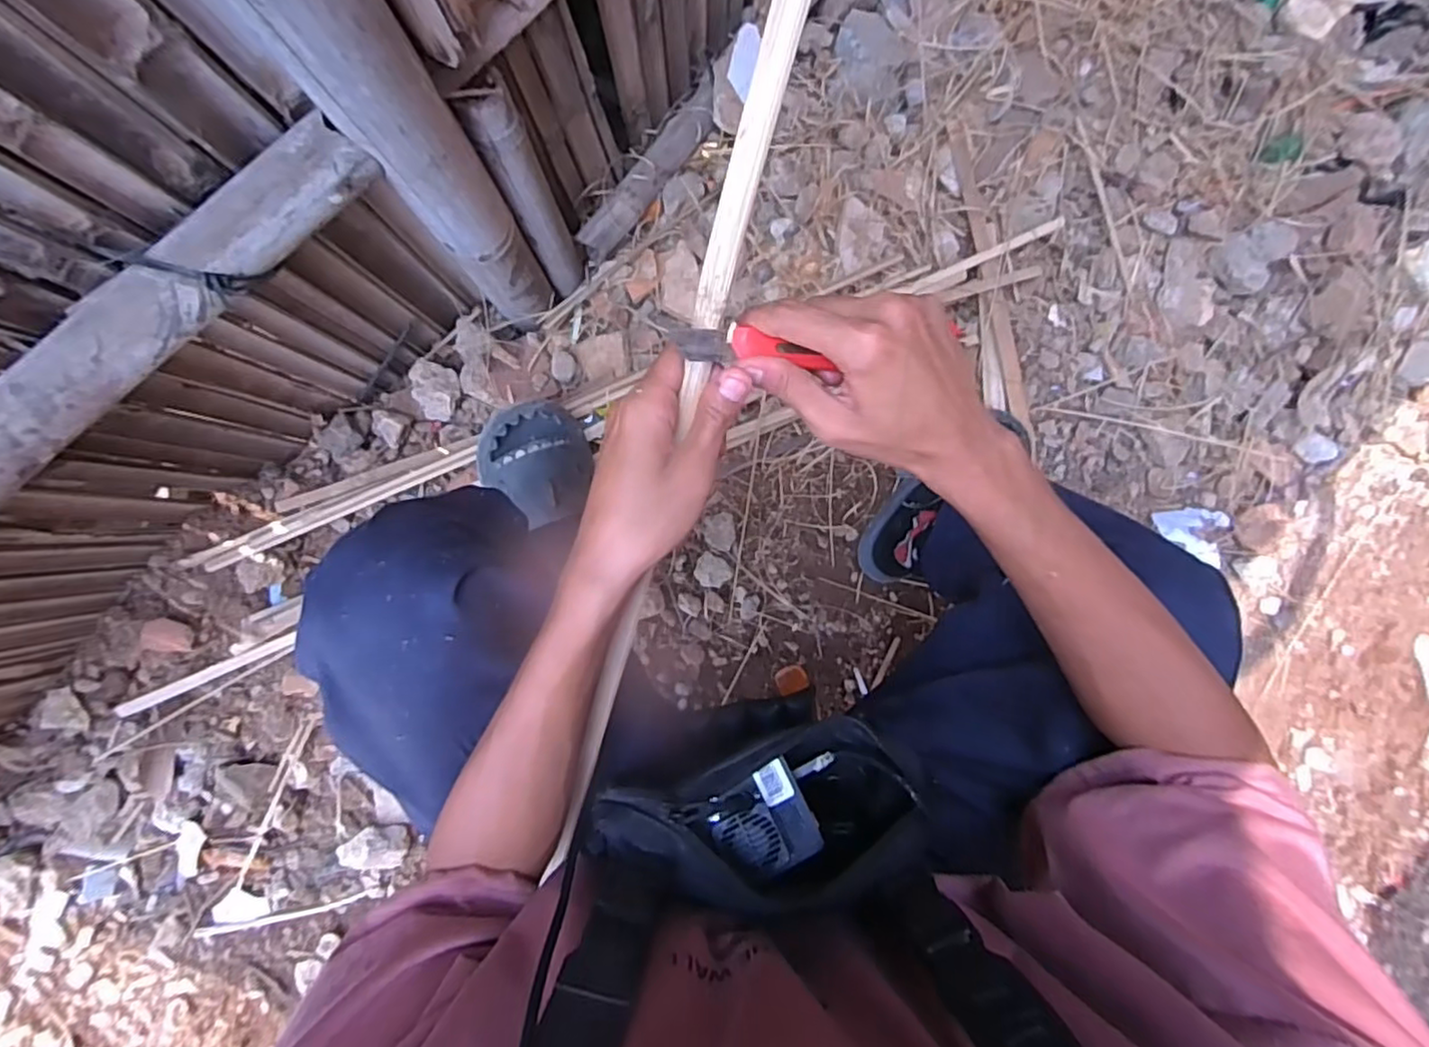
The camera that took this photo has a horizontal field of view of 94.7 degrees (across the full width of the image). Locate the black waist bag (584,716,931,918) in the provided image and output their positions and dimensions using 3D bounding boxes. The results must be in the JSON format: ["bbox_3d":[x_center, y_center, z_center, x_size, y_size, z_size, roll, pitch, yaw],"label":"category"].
[{"bbox_3d":[0.027,0.193,0.452,0.214,0.132,0.093,-8,90,-6],"label":"black waist bag"}]

